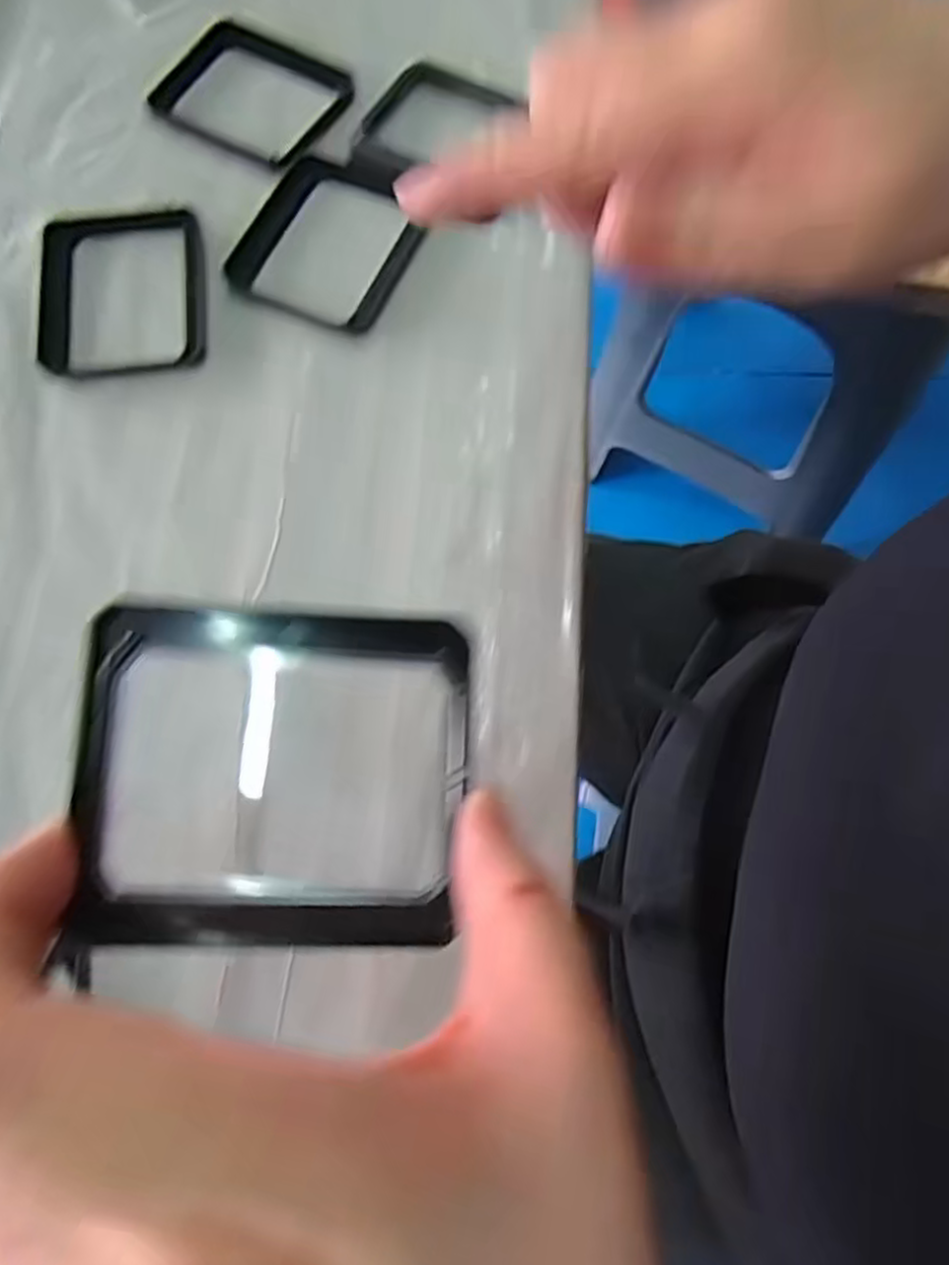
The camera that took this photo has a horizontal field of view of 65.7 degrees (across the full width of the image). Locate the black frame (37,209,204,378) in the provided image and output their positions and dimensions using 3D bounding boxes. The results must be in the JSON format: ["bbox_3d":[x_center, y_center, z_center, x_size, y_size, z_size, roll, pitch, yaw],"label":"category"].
[{"bbox_3d":[-0.152,-0.145,0.314,0.071,0.008,0.079,-7,73,0],"label":"black frame"}]

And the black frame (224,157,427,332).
[{"bbox_3d":[-0.063,-0.174,0.323,0.072,0.008,0.085,21,75,8],"label":"black frame"}]

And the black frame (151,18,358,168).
[{"bbox_3d":[-0.105,-0.254,0.345,0.084,0.005,0.066,27,76,9],"label":"black frame"}]

